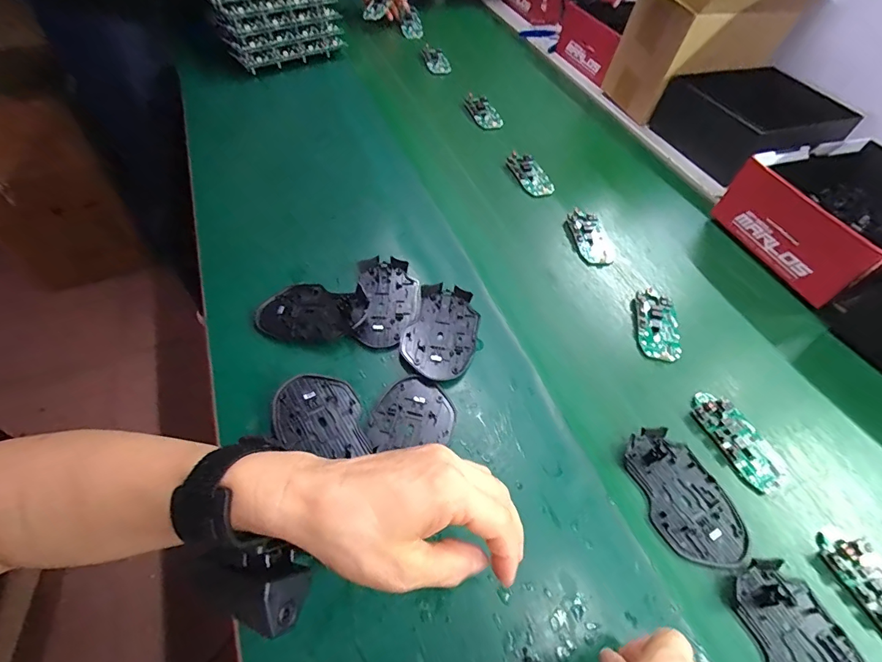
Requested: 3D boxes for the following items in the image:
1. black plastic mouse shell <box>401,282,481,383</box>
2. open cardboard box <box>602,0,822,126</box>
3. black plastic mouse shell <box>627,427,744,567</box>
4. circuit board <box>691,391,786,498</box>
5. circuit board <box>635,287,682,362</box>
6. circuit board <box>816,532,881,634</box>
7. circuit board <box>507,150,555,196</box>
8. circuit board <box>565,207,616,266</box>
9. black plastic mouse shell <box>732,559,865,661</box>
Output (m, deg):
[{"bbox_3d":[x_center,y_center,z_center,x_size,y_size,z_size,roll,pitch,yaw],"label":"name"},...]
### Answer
[{"bbox_3d":[0.002,0.000,0.449,0.071,0.011,0.110,17,53,8],"label":"black plastic mouse shell"},{"bbox_3d":[0.453,-0.507,0.736,0.279,0.205,0.195,-25,58,-22],"label":"open cardboard box"},{"bbox_3d":[0.207,0.139,0.373,0.071,0.014,0.112,-10,54,-13],"label":"black plastic mouse shell"},{"bbox_3d":[0.278,0.099,0.406,0.046,0.011,0.095,-21,57,-20],"label":"circuit board"},{"bbox_3d":[0.241,-0.007,0.484,0.044,0.008,0.090,10,52,3],"label":"circuit board"},{"bbox_3d":[0.341,0.204,0.337,0.043,0.010,0.095,-17,56,-17],"label":"circuit board"},{"bbox_3d":[0.133,-0.226,0.632,0.047,0.021,0.085,-14,57,-13],"label":"circuit board"},{"bbox_3d":[0.196,-0.122,0.565,0.052,0.011,0.091,-7,53,-10],"label":"circuit board"},{"bbox_3d":[0.262,0.229,0.313,0.073,0.013,0.112,-5,53,-9],"label":"black plastic mouse shell"}]

